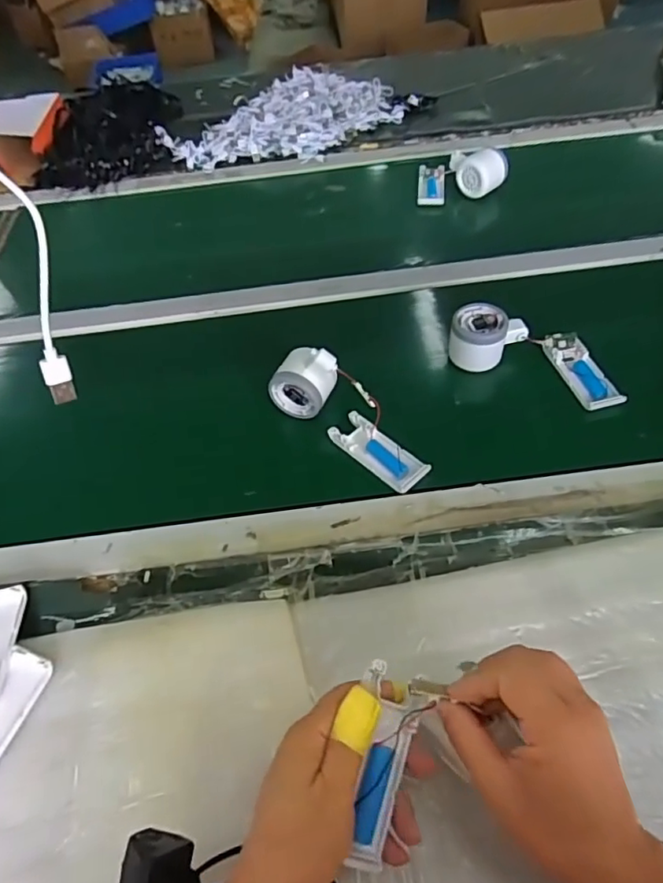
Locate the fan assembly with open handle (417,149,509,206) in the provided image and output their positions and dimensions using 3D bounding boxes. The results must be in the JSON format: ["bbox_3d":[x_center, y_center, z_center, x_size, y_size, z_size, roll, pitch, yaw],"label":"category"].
[{"bbox_3d":[0.197,-0.414,0.832,0.129,0.053,0.092,0,51,5],"label":"fan assembly with open handle"}]

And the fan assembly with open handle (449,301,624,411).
[{"bbox_3d":[0.220,-0.097,0.590,0.181,0.051,0.074,16,54,17],"label":"fan assembly with open handle"}]

